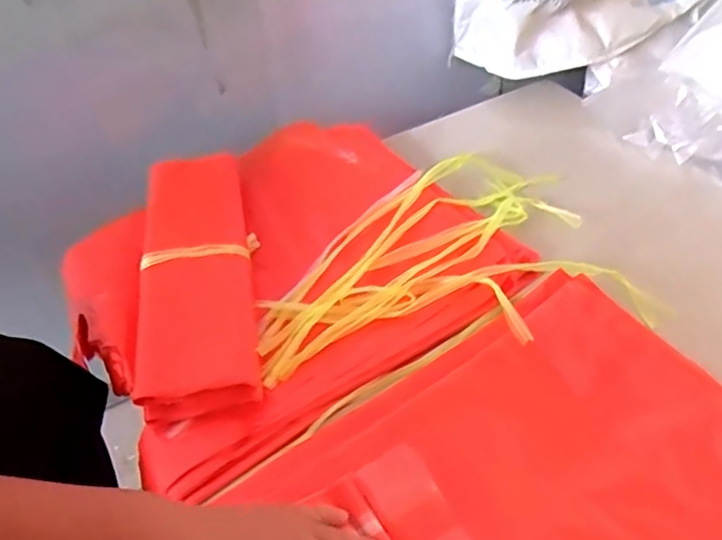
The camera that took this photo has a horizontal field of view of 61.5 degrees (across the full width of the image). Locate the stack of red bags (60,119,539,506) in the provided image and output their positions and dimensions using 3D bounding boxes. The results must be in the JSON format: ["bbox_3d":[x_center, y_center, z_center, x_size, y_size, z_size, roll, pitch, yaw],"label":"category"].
[{"bbox_3d":[-0.089,-0.003,0.712,0.451,0.074,0.377,-28,52,-23],"label":"stack of red bags"}]

